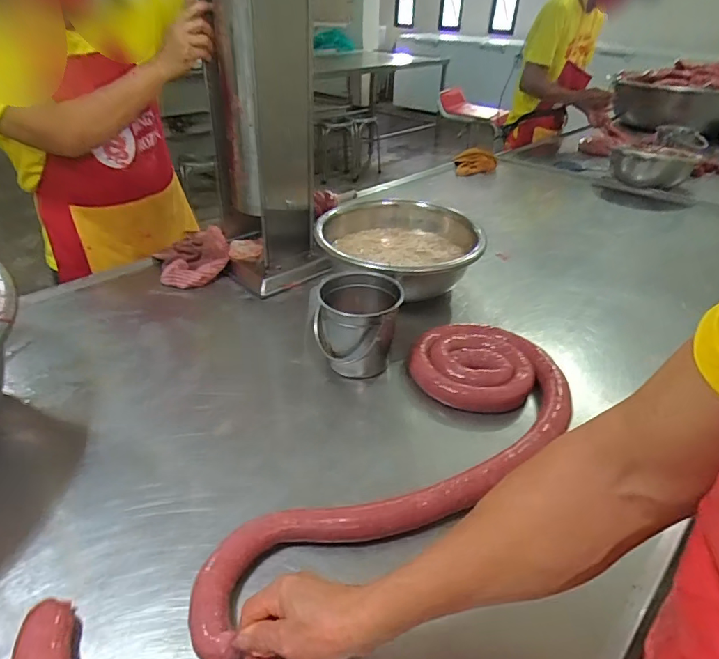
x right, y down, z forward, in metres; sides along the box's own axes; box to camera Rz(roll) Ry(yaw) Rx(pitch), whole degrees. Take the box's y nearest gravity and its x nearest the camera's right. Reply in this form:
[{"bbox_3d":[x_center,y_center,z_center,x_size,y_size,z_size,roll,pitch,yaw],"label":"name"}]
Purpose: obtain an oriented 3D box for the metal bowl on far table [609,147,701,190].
[{"bbox_3d":[0.969,-0.532,1.592,0.190,0.124,0.234,-24,44,-32],"label":"metal bowl on far table"}]

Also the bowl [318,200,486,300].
[{"bbox_3d":[0.084,-0.162,0.993,0.320,0.121,0.330,1,36,-1],"label":"bowl"}]

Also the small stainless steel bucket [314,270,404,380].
[{"bbox_3d":[-0.002,-0.007,0.784,0.128,0.130,0.138,8,36,7],"label":"small stainless steel bucket"}]

